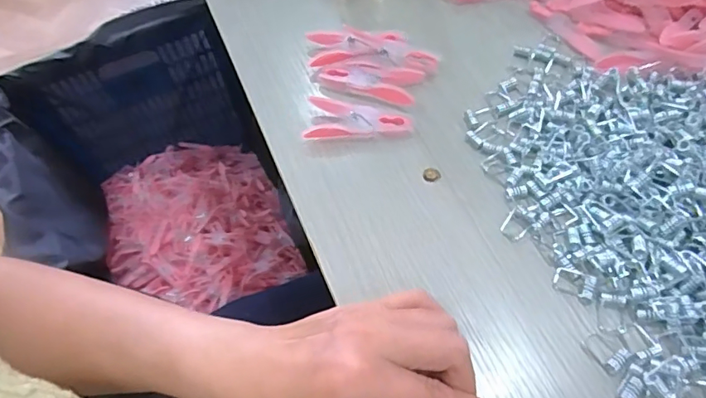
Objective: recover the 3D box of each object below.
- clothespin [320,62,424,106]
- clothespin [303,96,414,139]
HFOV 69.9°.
[{"bbox_3d":[0.013,-0.091,0.394,0.078,0.009,0.039,9,59,10],"label":"clothespin"},{"bbox_3d":[0.003,-0.056,0.374,0.078,0.012,0.036,8,59,10],"label":"clothespin"}]

